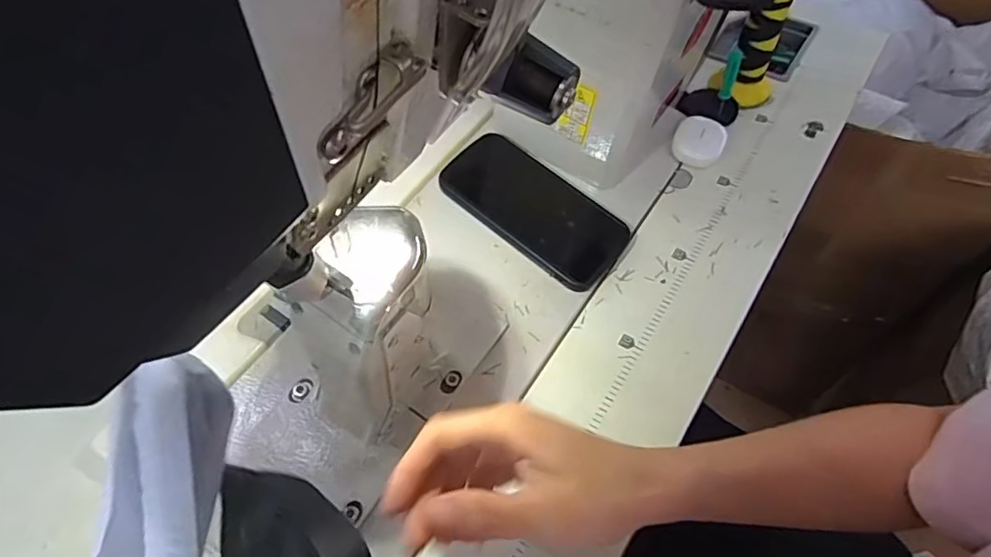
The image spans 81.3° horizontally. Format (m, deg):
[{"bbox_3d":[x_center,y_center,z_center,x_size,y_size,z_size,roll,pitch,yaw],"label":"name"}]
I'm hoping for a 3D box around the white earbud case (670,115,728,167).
[{"bbox_3d":[0.197,-0.133,0.559,0.047,0.018,0.051,22,61,14],"label":"white earbud case"}]

